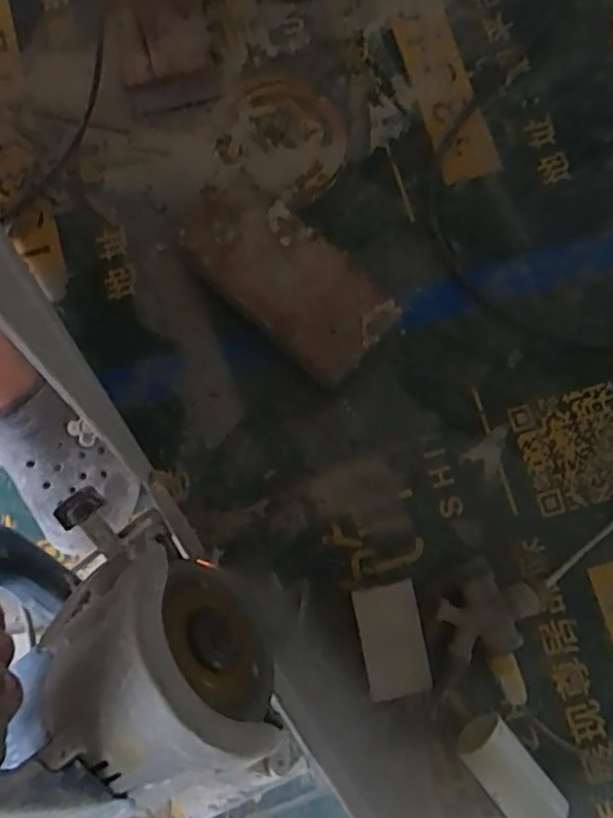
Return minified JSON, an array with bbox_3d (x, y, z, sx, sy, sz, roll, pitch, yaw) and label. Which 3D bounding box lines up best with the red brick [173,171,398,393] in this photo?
[{"bbox_3d":[-0.023,-0.132,0.619,0.224,0.051,0.105,41,82,8],"label":"red brick"}]

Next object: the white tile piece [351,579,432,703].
[{"bbox_3d":[0.080,0.218,0.573,0.058,0.011,0.099,-11,79,-1],"label":"white tile piece"}]

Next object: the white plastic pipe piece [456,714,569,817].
[{"bbox_3d":[0.176,0.315,0.528,0.050,0.046,0.097,-39,81,-6],"label":"white plastic pipe piece"}]

